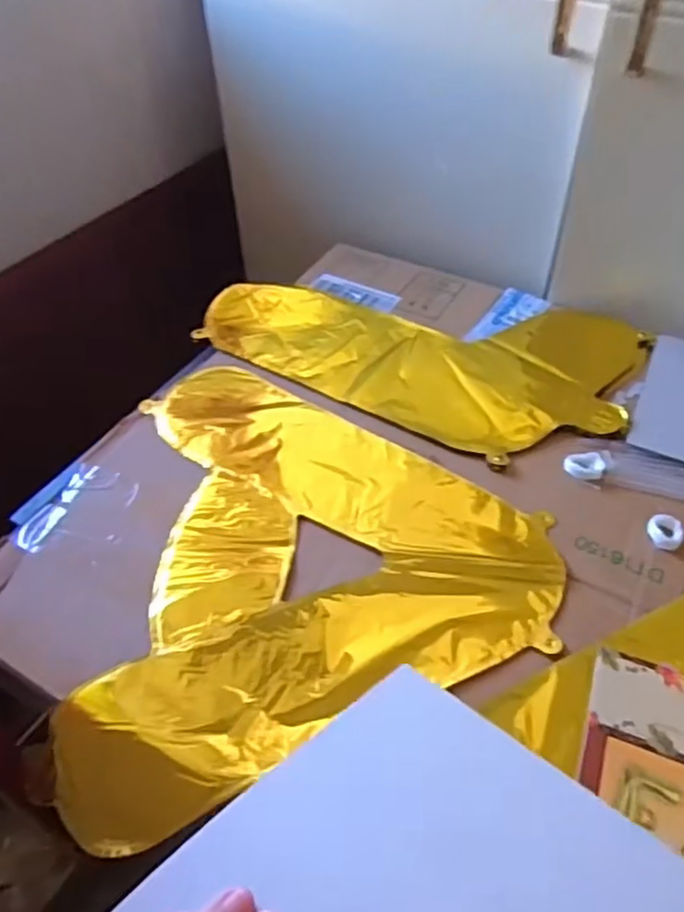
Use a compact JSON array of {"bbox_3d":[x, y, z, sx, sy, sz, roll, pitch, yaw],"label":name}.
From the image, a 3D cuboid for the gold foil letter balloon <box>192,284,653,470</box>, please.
[{"bbox_3d":[0.078,-0.121,0.671,0.399,0.017,0.244,24,53,21],"label":"gold foil letter balloon"}]

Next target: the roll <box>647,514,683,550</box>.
[{"bbox_3d":[0.240,0.057,0.500,0.026,0.011,0.025,-1,48,1],"label":"roll"}]

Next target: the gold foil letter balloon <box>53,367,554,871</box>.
[{"bbox_3d":[-0.012,0.068,0.509,0.330,0.036,0.386,-2,50,2],"label":"gold foil letter balloon"}]

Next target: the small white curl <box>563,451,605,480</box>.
[{"bbox_3d":[0.200,0.006,0.557,0.032,0.008,0.026,4,48,5],"label":"small white curl"}]

